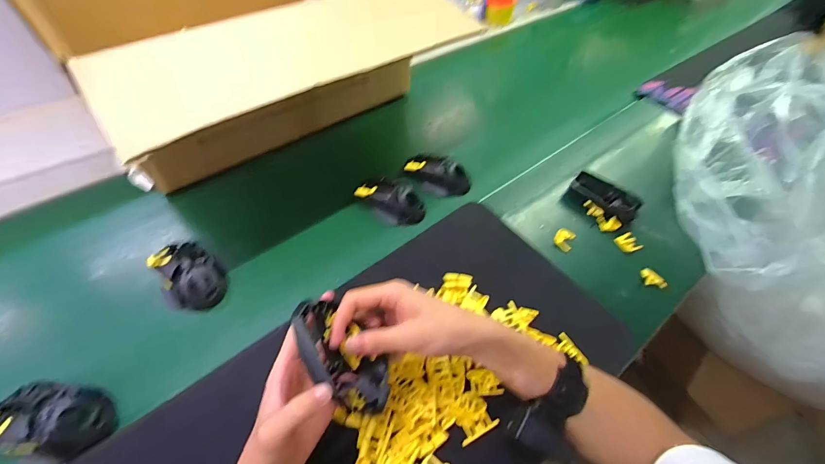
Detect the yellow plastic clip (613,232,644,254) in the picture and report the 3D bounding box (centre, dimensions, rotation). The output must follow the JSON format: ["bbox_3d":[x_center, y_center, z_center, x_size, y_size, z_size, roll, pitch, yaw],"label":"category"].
[{"bbox_3d":[0.334,0.016,0.550,0.026,0.017,0.032,-18,55,-17],"label":"yellow plastic clip"}]

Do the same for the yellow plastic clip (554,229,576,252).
[{"bbox_3d":[0.233,0.010,0.546,0.027,0.008,0.039,26,55,16],"label":"yellow plastic clip"}]

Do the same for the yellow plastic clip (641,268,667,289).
[{"bbox_3d":[0.343,0.066,0.508,0.020,0.020,0.034,-37,62,-28],"label":"yellow plastic clip"}]

